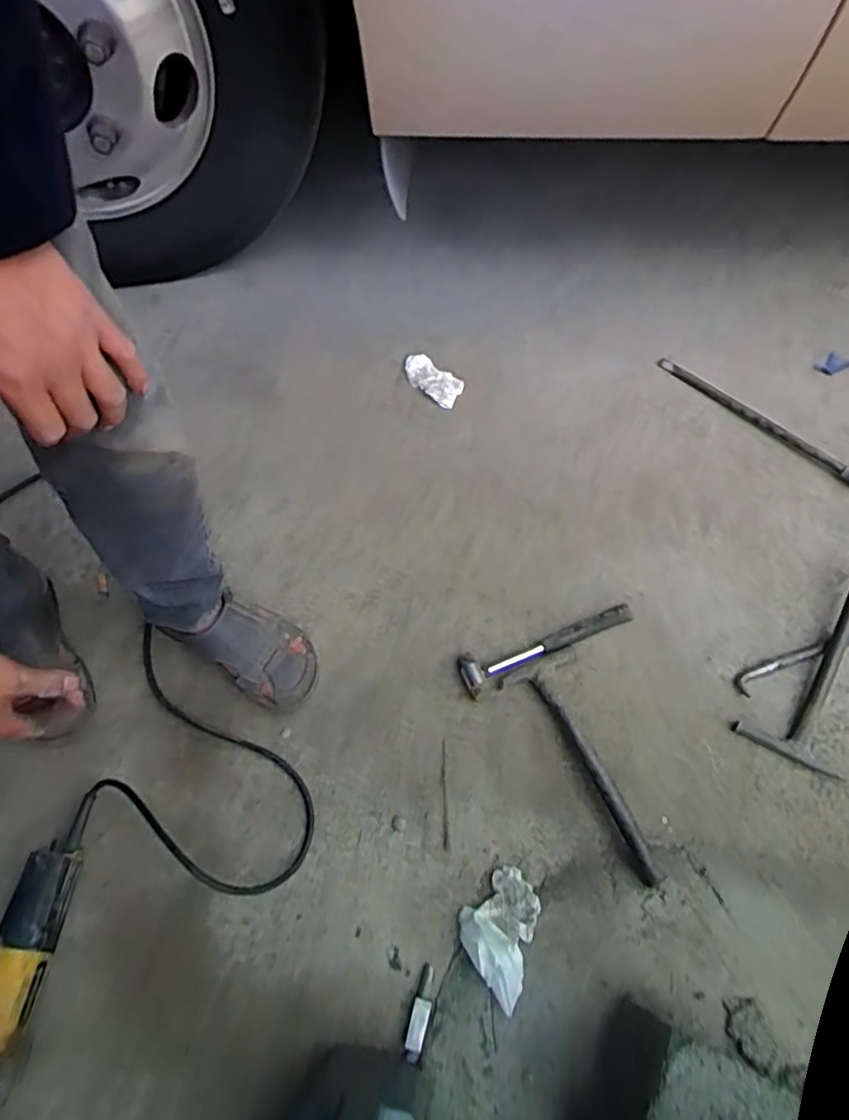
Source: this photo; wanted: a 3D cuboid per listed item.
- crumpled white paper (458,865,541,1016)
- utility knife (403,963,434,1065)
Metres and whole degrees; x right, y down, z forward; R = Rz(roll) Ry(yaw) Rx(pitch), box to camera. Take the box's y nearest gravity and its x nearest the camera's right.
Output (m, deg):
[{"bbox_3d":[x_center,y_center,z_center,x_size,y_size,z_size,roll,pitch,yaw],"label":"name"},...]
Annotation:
[{"bbox_3d":[0.076,0.390,0.700,0.074,0.046,0.122,17,65,10],"label":"crumpled white paper"},{"bbox_3d":[-0.004,0.465,0.681,0.019,0.012,0.084,11,51,7],"label":"utility knife"}]

